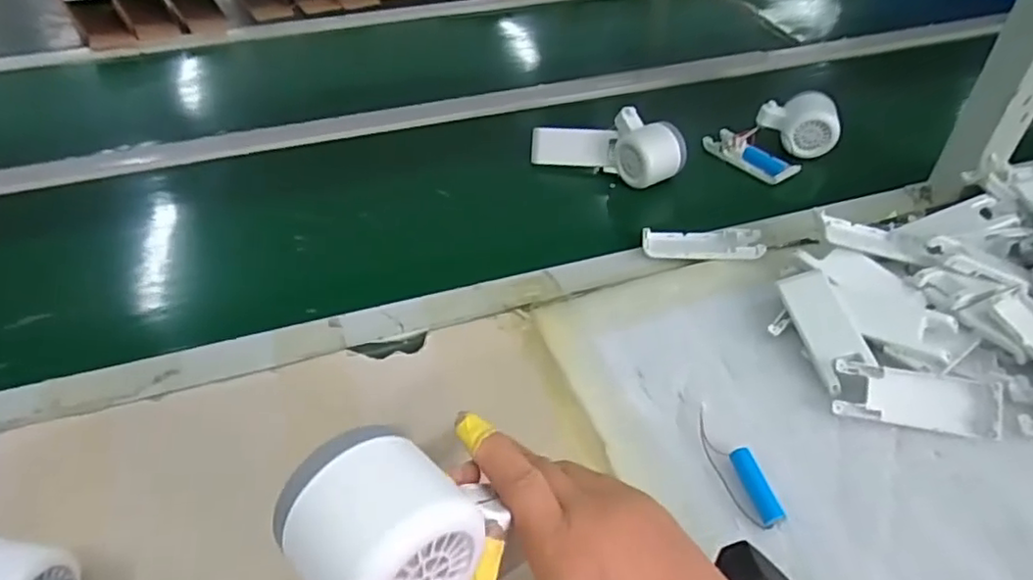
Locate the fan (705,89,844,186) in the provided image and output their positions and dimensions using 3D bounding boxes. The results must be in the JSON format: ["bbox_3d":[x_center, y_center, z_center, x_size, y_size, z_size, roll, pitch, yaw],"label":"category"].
[{"bbox_3d":[0.276,-0.172,0.682,0.093,0.067,0.107,-31,51,-28],"label":"fan"}]

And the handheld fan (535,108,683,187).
[{"bbox_3d":[0.093,-0.149,0.667,0.160,0.057,0.053,9,44,24],"label":"handheld fan"}]

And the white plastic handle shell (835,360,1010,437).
[{"bbox_3d":[0.279,0.074,0.447,0.103,0.033,0.042,11,44,12],"label":"white plastic handle shell"}]

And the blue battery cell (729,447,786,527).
[{"bbox_3d":[0.157,0.128,0.416,0.015,0.011,0.051,-8,44,-8],"label":"blue battery cell"}]

